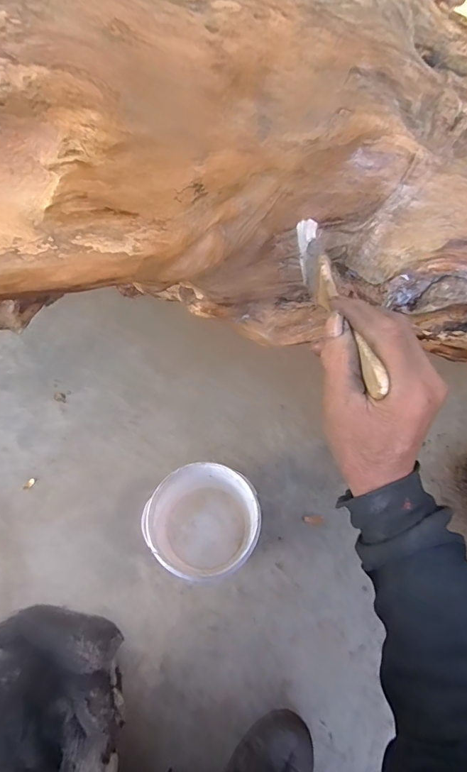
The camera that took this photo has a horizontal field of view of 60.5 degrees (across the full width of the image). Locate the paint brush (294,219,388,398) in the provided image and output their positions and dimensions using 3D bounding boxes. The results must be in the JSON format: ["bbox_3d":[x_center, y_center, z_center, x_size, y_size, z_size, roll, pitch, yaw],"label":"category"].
[{"bbox_3d":[0.078,-0.065,0.305,0.016,0.032,0.180,-8,51,-7],"label":"paint brush"}]

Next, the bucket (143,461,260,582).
[{"bbox_3d":[-0.049,0.210,0.637,0.143,0.140,0.141,1,65,-3],"label":"bucket"}]

